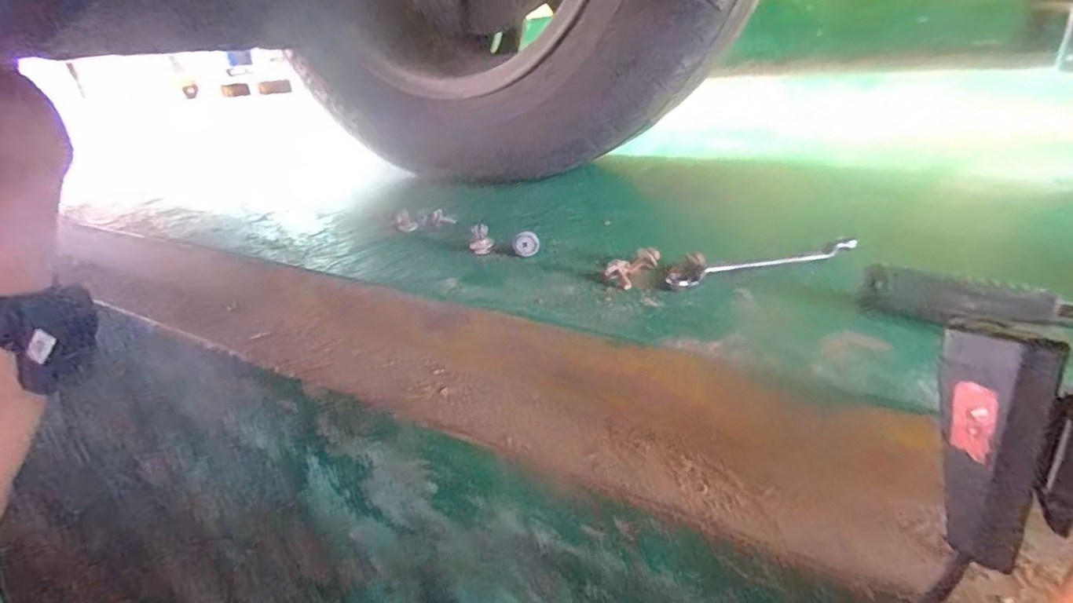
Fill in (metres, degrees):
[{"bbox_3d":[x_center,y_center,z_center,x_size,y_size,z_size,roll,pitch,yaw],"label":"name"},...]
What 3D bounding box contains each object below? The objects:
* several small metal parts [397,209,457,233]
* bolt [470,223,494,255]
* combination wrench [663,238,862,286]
[{"bbox_3d":[-0.108,-0.080,0.539,0.058,0.013,0.029,-6,26,-1],"label":"several small metal parts"},{"bbox_3d":[-0.046,-0.051,0.460,0.019,0.024,0.016,-8,26,-6],"label":"bolt"},{"bbox_3d":[0.155,-0.025,0.377,0.140,0.012,0.009,-10,27,-11],"label":"combination wrench"}]

